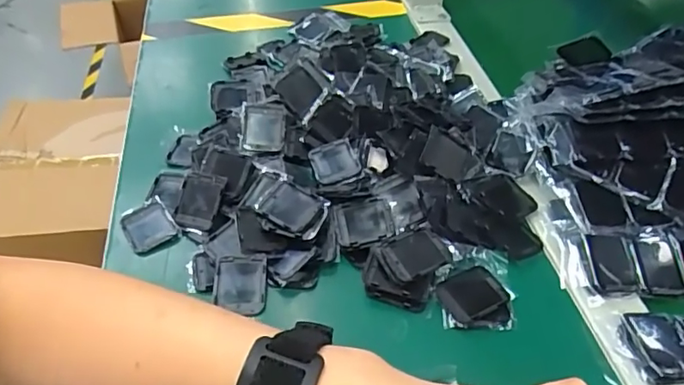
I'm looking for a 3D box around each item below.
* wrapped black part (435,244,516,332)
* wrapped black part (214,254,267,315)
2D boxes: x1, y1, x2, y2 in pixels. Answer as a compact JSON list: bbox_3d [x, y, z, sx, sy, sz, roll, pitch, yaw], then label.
[{"bbox_3d":[0.085,0.059,0.339,0.046,0.013,0.057,3,45,4],"label":"wrapped black part"},{"bbox_3d":[-0.066,0.061,0.347,0.034,0.004,0.039,-5,65,10],"label":"wrapped black part"}]

